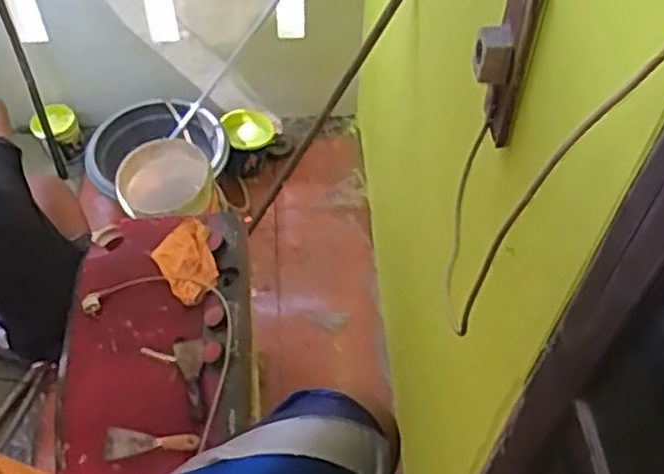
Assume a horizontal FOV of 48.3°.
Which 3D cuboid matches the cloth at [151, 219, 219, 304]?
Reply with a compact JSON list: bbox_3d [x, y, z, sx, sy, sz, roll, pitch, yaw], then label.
[{"bbox_3d":[-0.382,0.061,1.914,0.153,0.063,0.255,-12,54,-10],"label":"cloth"}]

